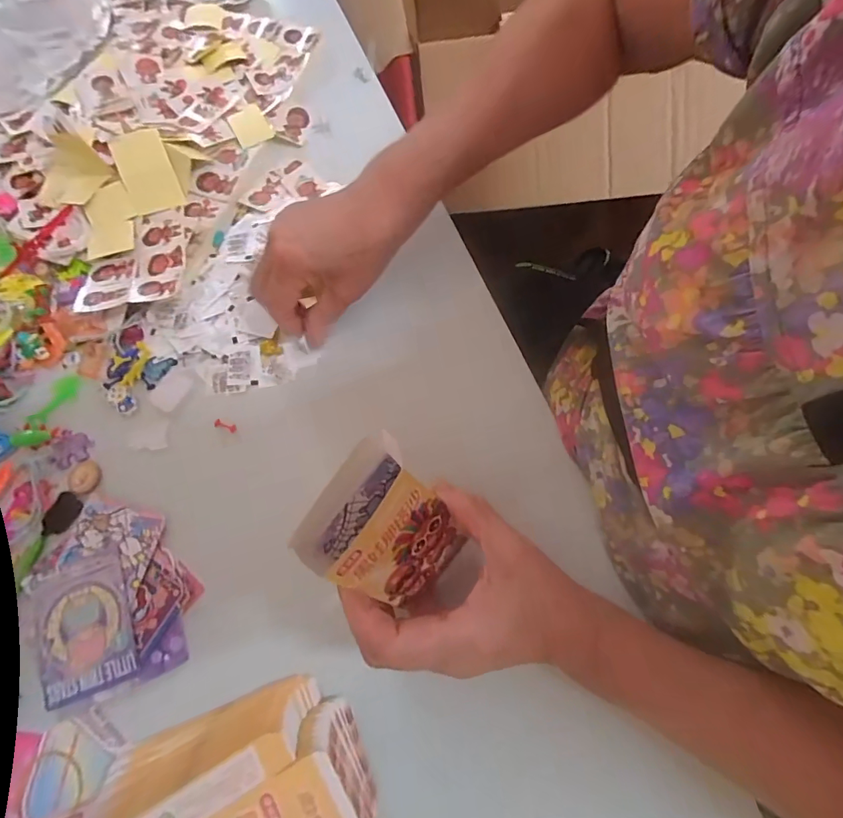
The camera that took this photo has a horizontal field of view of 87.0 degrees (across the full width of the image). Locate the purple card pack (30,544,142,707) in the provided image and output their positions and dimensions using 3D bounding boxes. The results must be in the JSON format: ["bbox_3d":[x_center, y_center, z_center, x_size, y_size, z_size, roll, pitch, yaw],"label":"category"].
[{"bbox_3d":[-0.224,0.142,0.292,0.063,0.004,0.084,-21,74,-3],"label":"purple card pack"}]

